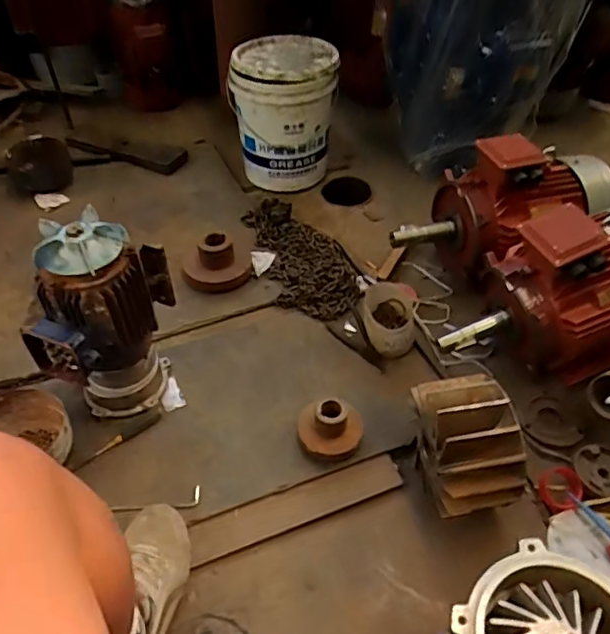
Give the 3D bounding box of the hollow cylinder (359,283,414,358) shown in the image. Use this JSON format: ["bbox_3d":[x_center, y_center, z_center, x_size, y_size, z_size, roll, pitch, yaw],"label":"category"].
[{"bbox_3d":[0.177,0.015,1.222,0.117,0.093,0.150,-1,48,-4],"label":"hollow cylinder"}]

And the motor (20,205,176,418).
[{"bbox_3d":[-0.347,0.028,0.986,0.161,0.382,0.203,21,50,16],"label":"motor"}]

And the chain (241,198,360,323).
[{"bbox_3d":[-0.012,-0.146,1.376,0.180,0.062,0.370,-14,50,-15],"label":"chain"}]

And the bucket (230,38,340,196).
[{"bbox_3d":[-0.056,-0.533,1.526,0.260,0.350,0.269,1,48,-1],"label":"bucket"}]

